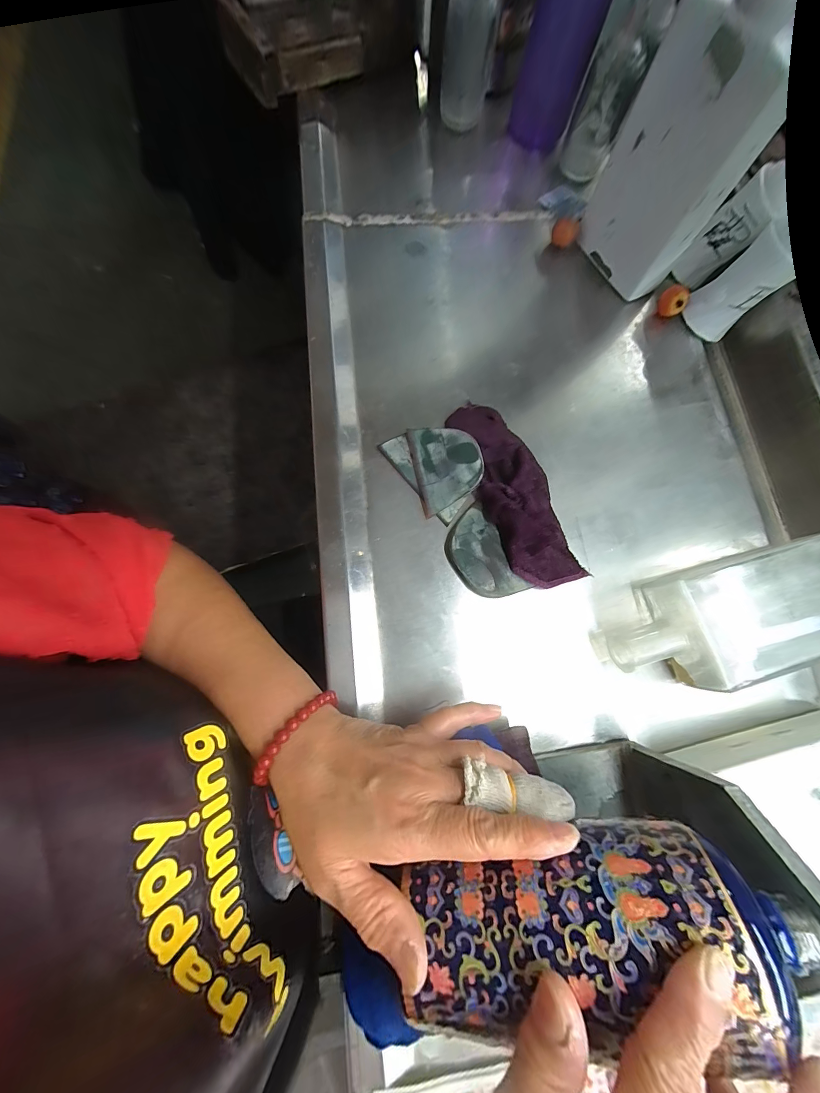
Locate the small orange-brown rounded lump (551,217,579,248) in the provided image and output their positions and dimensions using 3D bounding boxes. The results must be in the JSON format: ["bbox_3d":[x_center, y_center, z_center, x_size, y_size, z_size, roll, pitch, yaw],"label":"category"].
[{"bbox_3d":[0.179,-0.364,0.422,0.028,0.023,0.023,4,77,2],"label":"small orange-brown rounded lump"}]

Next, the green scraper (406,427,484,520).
[{"bbox_3d":[0.034,-0.075,0.327,0.059,0.010,0.079,-12,78,-2],"label":"green scraper"}]

